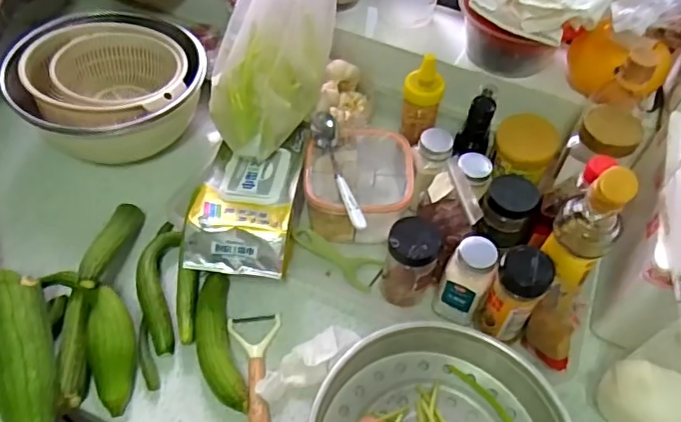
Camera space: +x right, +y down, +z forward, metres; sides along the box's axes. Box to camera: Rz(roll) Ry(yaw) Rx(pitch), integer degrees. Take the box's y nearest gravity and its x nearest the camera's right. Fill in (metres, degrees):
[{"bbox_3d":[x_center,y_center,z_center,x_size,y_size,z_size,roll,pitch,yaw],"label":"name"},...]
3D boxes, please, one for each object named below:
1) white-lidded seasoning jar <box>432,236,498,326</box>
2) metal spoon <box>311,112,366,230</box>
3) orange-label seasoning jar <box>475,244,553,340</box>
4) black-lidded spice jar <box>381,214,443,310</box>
[{"bbox_3d":[0.144,0.079,0.647,0.048,0.114,0.055,21,54,12],"label":"white-lidded seasoning jar"},{"bbox_3d":[-0.006,-0.054,0.683,0.035,0.026,0.180,-7,54,-9],"label":"metal spoon"},{"bbox_3d":[0.189,0.091,0.614,0.055,0.122,0.059,29,56,17],"label":"orange-label seasoning jar"},{"bbox_3d":[0.080,0.063,0.657,0.059,0.114,0.046,27,56,16],"label":"black-lidded spice jar"}]

